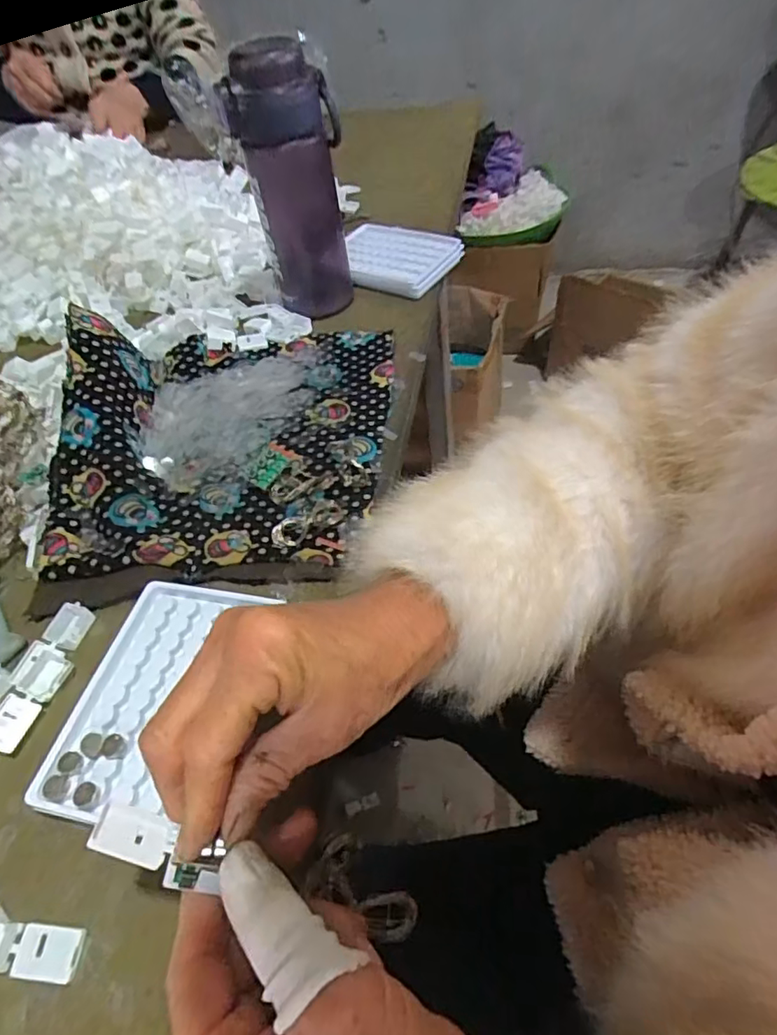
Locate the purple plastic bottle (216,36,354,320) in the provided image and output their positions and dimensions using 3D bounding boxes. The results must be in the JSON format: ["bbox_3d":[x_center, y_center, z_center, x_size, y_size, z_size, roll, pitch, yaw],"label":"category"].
[{"bbox_3d":[-0.081,-0.294,0.497,0.087,0.192,0.074,-12,52,-1],"label":"purple plastic bottle"}]

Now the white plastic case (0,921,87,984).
[{"bbox_3d":[-0.163,0.189,0.245,0.056,0.014,0.019,2,52,6],"label":"white plastic case"}]

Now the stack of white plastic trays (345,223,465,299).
[{"bbox_3d":[0.002,-0.279,0.597,0.135,0.022,0.091,26,58,22],"label":"stack of white plastic trays"}]

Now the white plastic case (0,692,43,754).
[{"bbox_3d":[-0.209,0.113,0.310,0.021,0.004,0.028,30,55,-12],"label":"white plastic case"}]

